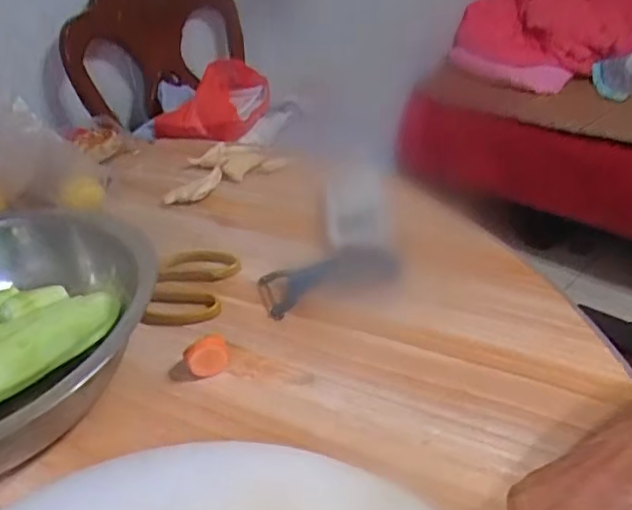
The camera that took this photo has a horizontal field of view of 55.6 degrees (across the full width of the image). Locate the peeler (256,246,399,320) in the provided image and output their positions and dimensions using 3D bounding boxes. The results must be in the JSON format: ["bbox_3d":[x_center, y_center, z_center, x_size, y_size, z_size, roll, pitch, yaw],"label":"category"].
[{"bbox_3d":[0.012,0.021,0.613,0.141,0.011,0.062,-17,36,-15],"label":"peeler"}]

